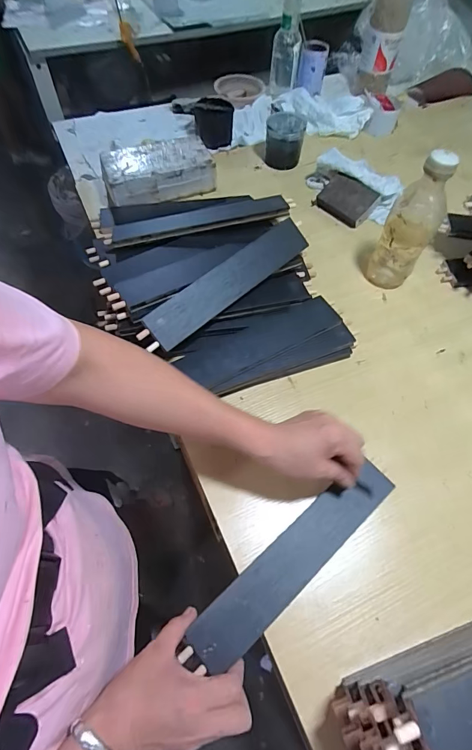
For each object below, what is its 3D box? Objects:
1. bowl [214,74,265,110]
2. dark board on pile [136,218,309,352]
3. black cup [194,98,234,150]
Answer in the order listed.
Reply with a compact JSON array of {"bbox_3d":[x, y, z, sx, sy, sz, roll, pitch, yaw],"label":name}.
[{"bbox_3d":[0.009,-0.725,0.975,0.127,0.039,0.119,-3,59,-3],"label":"bowl"},{"bbox_3d":[-0.009,-0.136,0.559,0.302,0.011,0.056,-40,102,-20],"label":"dark board on pile"},{"bbox_3d":[-0.050,-0.567,0.861,0.085,0.085,0.074,1,59,-1],"label":"black cup"}]

